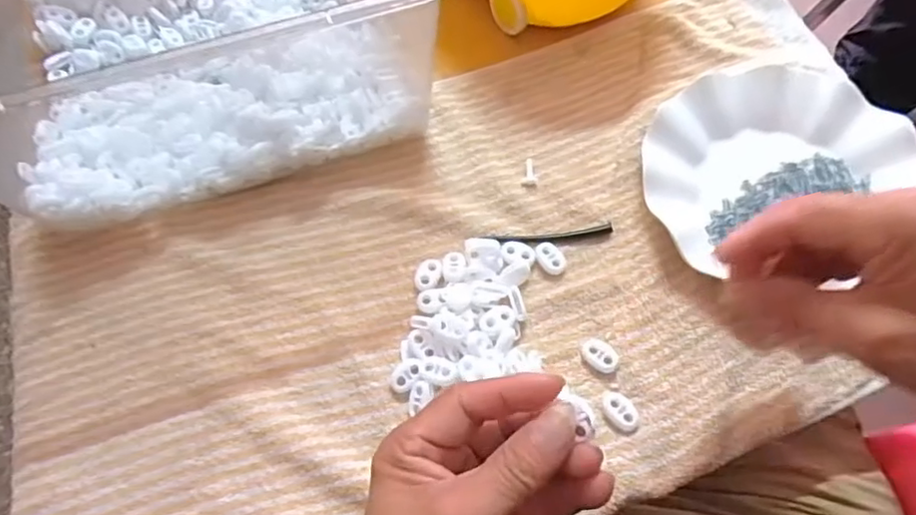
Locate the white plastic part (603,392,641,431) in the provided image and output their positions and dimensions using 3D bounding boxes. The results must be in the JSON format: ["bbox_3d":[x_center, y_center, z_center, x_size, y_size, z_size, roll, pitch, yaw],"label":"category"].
[{"bbox_3d":[0.092,0.086,0.343,0.016,0.004,0.024,-32,66,-15],"label":"white plastic part"}]

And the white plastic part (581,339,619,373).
[{"bbox_3d":[0.083,0.056,0.358,0.017,0.004,0.023,-37,67,-17],"label":"white plastic part"}]

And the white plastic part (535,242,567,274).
[{"bbox_3d":[0.059,0.001,0.391,0.015,0.004,0.023,-21,64,-10],"label":"white plastic part"}]

